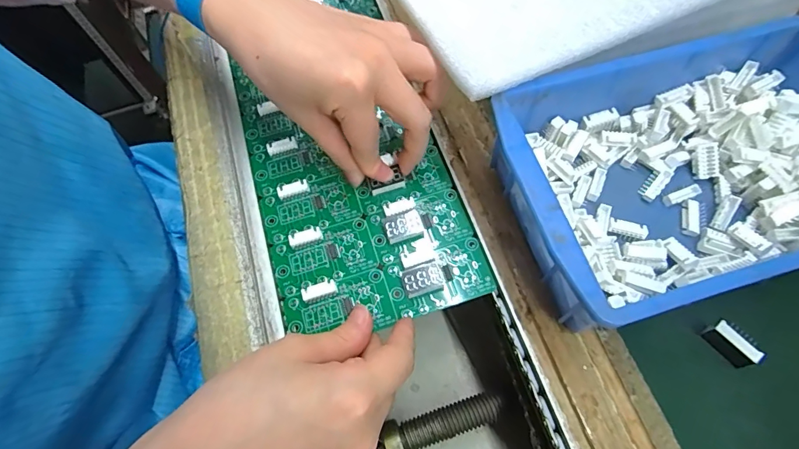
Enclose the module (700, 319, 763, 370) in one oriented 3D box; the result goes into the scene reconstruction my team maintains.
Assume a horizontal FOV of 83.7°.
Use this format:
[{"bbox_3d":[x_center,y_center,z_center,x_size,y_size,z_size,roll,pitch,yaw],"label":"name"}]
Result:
[{"bbox_3d":[0.172,0.062,0.232,0.007,0.017,0.024,-38,69,-12],"label":"module"}]

